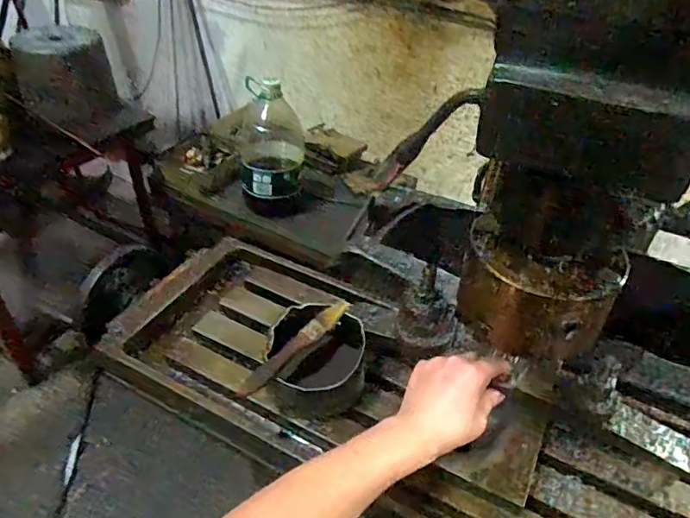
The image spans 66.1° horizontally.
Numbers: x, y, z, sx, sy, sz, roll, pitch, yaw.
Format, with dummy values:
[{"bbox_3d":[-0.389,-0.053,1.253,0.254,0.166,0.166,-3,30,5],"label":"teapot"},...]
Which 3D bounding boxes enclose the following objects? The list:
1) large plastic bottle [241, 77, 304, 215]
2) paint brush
[{"bbox_3d":[-0.204,-0.307,1.485,0.182,0.331,0.189,-2,41,-6],"label":"large plastic bottle"},{"bbox_3d":[-0.050,0.087,0.537,0.023,0.016,0.150,33,48,29],"label":"paint brush"}]

